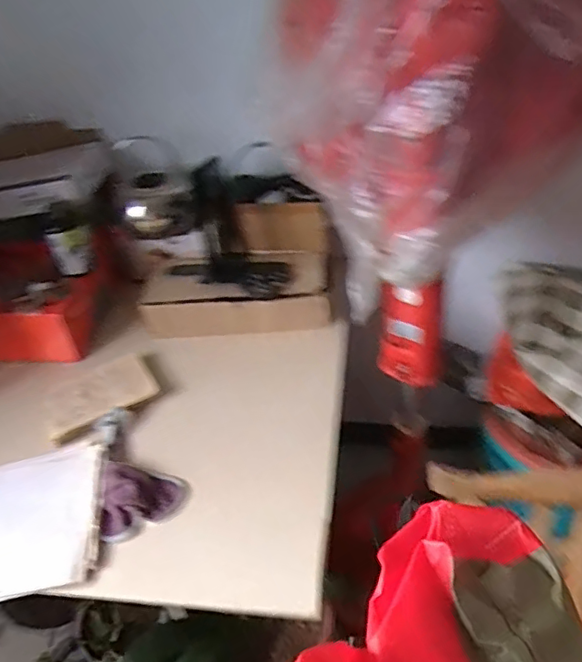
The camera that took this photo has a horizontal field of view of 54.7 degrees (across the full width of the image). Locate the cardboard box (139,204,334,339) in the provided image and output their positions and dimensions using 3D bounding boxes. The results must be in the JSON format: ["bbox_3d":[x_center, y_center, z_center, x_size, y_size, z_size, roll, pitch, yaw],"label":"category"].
[{"bbox_3d":[-0.107,-0.104,1.122,0.367,0.202,0.188,-6,39,3],"label":"cardboard box"}]

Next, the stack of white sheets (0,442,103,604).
[{"bbox_3d":[-0.424,0.285,0.797,0.294,0.026,0.226,-12,42,-6],"label":"stack of white sheets"}]

